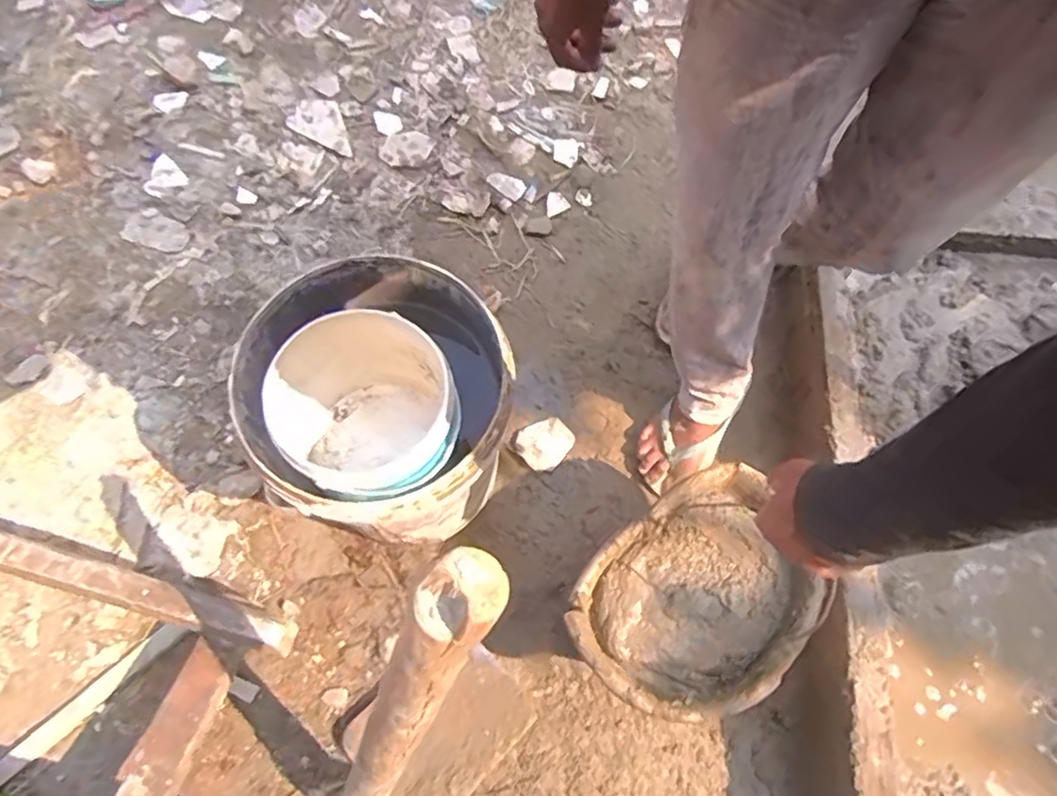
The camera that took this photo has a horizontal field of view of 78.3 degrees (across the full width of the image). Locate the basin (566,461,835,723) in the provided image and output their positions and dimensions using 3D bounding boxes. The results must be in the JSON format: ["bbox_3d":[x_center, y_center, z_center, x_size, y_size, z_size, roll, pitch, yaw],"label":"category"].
[{"bbox_3d":[0.209,0.235,0.785,0.304,0.066,0.223,-37,74,-15],"label":"basin"}]

